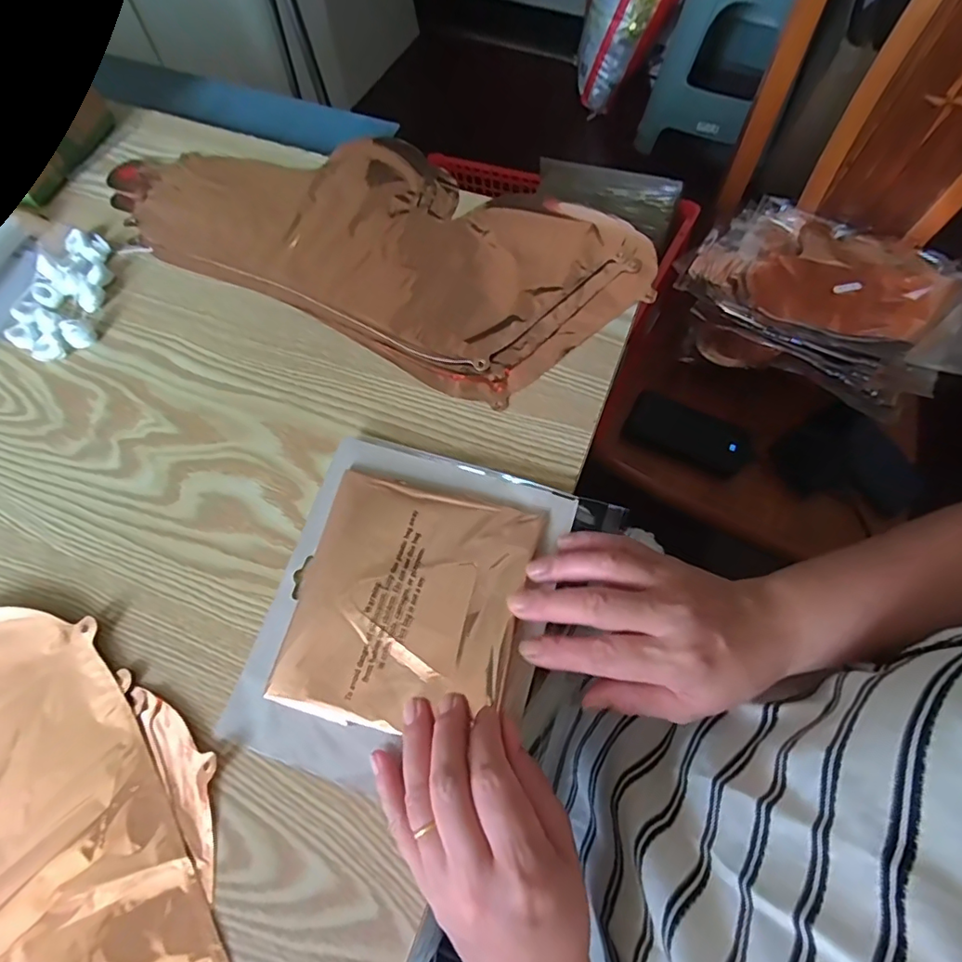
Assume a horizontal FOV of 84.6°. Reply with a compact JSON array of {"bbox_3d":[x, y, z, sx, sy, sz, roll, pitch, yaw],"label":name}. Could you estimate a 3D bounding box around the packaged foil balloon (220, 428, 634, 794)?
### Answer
[{"bbox_3d":[-0.035,0.078,0.316,0.173,0.017,0.193,15,68,9],"label":"packaged foil balloon"}]

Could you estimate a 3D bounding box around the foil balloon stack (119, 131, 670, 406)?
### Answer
[{"bbox_3d":[-0.092,-0.218,0.452,0.442,0.010,0.215,27,70,14],"label":"foil balloon stack"}]

